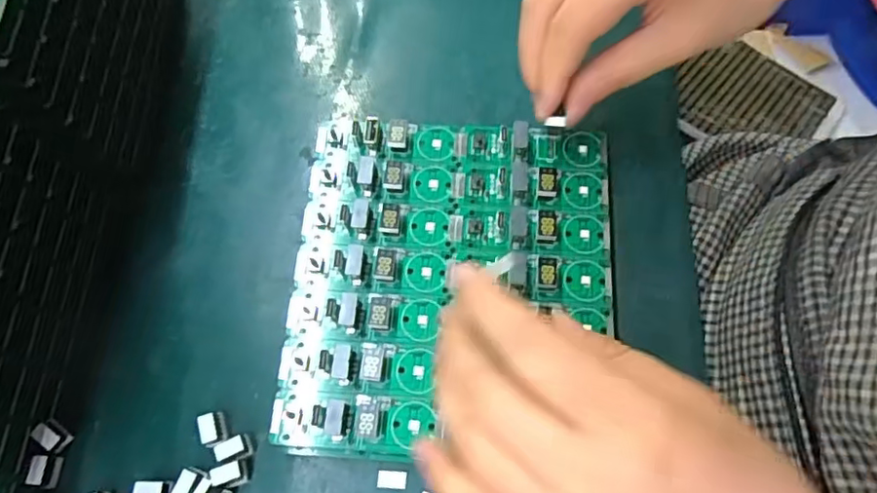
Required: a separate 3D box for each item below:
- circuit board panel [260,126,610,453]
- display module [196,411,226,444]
[{"bbox_3d":[0.005,0.011,0.257,0.135,0.011,0.148,3,69,2],"label":"circuit board panel"},{"bbox_3d":[-0.095,0.077,0.251,0.009,0.012,0.013,-14,69,-4],"label":"display module"}]

